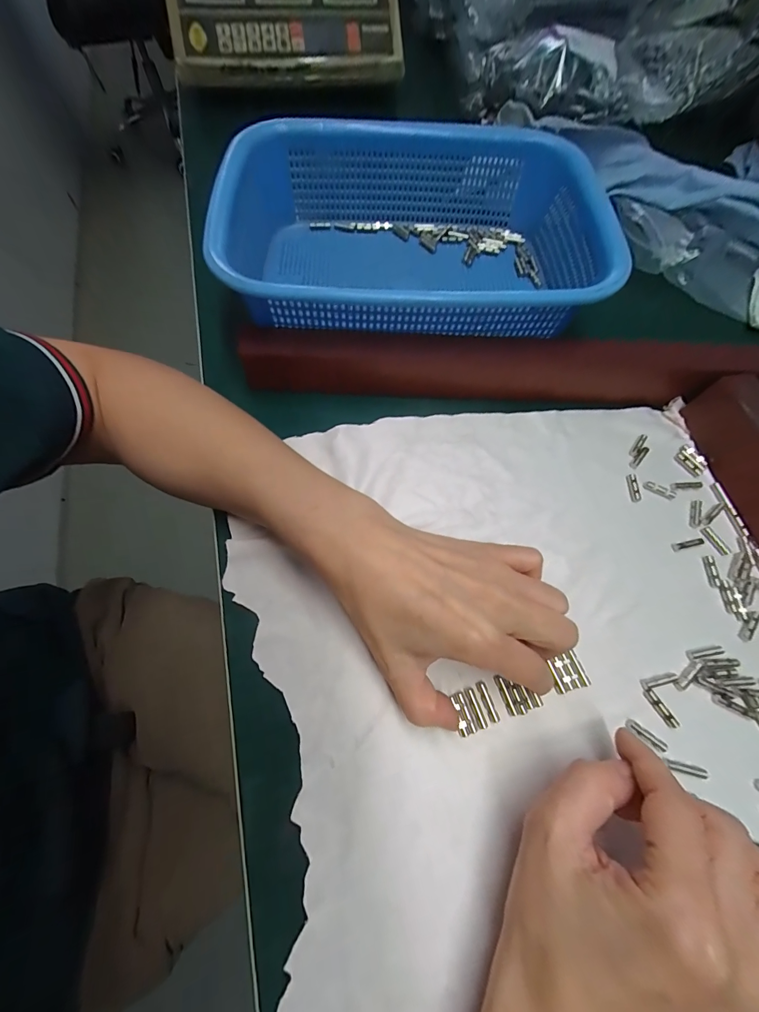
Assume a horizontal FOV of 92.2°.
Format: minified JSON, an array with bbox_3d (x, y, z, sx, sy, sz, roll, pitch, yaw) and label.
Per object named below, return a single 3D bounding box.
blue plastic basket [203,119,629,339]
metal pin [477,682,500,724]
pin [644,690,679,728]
[{"bbox_3d":[0.024,-0.208,0.303,0.278,0.092,0.204,-2,69,-2],"label":"blue plastic basket"},{"bbox_3d":[0.060,0.108,0.201,0.005,0.004,0.021,-18,70,-8],"label":"metal pin"},{"bbox_3d":[0.157,0.113,0.203,0.006,0.004,0.021,-24,71,-10],"label":"pin"}]

